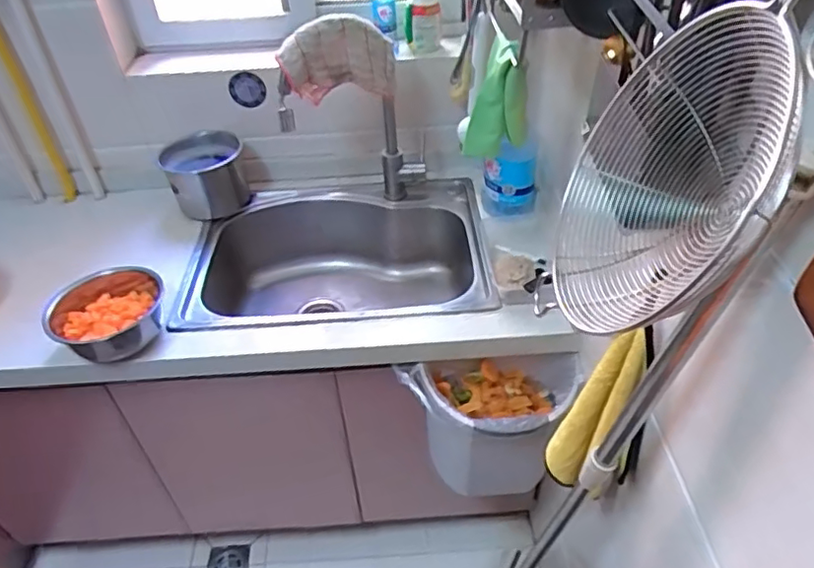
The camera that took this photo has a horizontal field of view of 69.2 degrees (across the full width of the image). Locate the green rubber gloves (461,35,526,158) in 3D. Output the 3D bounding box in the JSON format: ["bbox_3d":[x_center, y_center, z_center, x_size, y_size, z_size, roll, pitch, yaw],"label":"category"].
[{"bbox_3d":[0.129,-0.261,0.848,0.085,0.170,0.047,23,48,26],"label":"green rubber gloves"}]

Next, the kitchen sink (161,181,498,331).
[{"bbox_3d":[-0.136,-0.004,1.230,0.572,0.228,0.404,-4,42,-1],"label":"kitchen sink"}]

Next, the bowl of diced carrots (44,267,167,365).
[{"bbox_3d":[-0.499,0.036,0.994,0.167,0.070,0.185,-12,42,-9],"label":"bowl of diced carrots"}]

